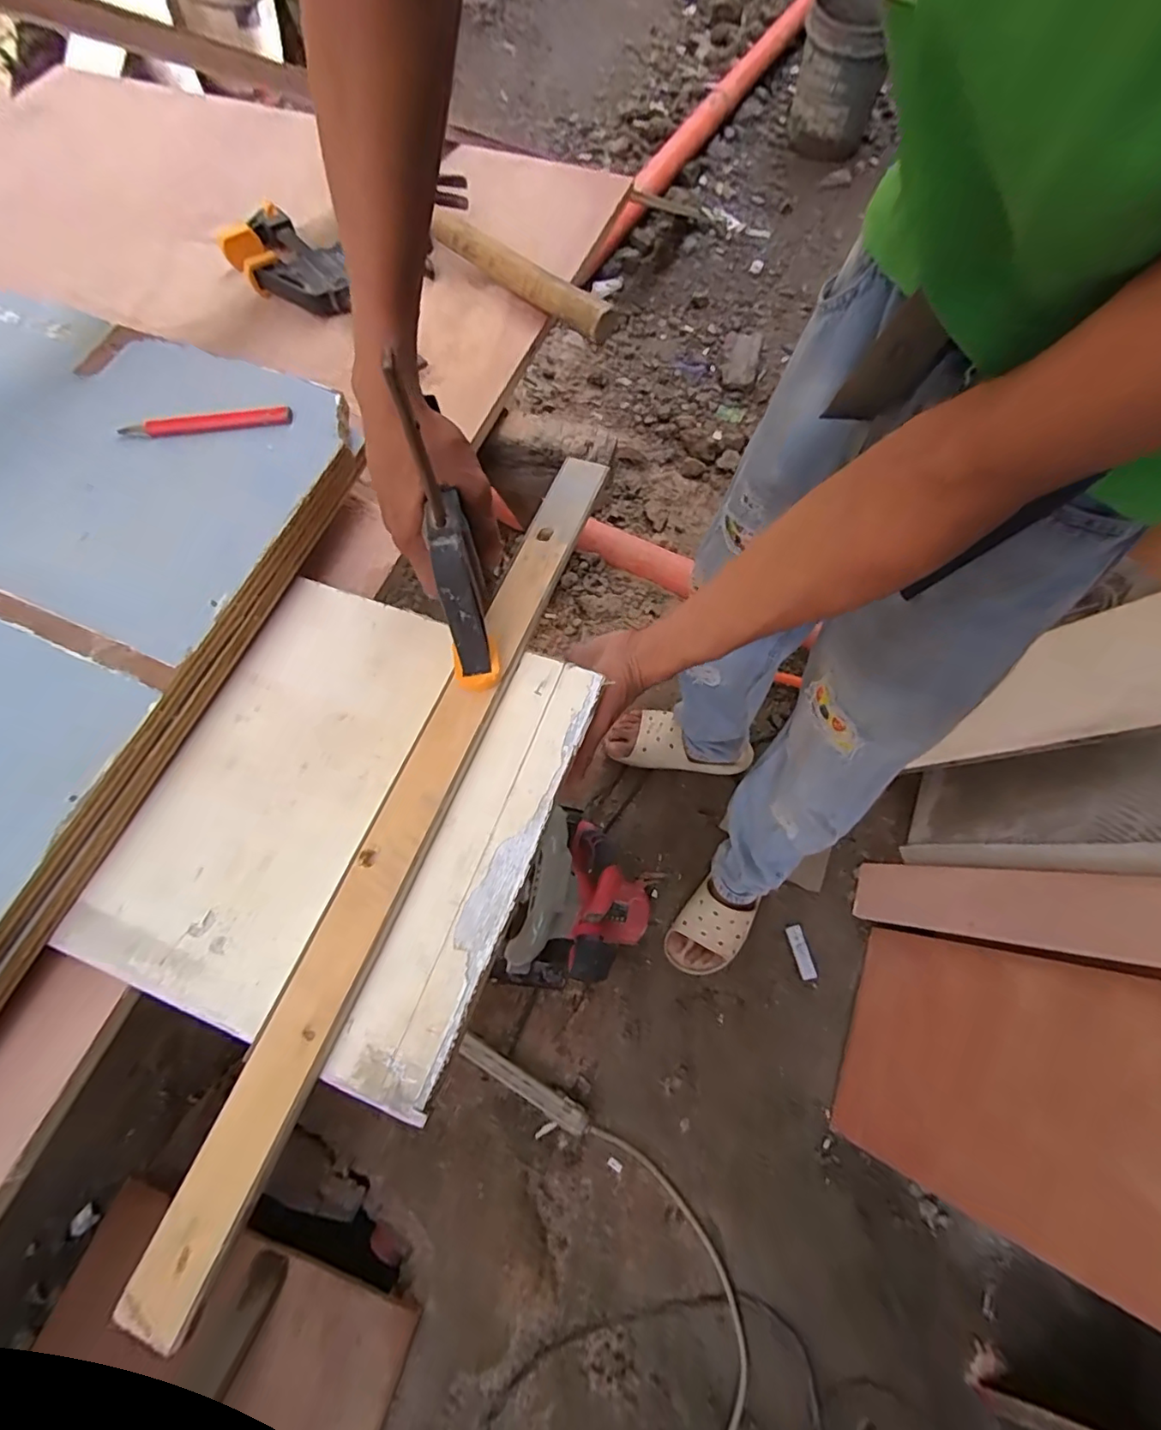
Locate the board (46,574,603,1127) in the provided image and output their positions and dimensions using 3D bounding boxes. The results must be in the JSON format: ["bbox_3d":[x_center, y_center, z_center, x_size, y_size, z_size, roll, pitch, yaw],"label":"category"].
[{"bbox_3d":[-0.161,0.059,0.389,0.264,0.022,0.295,20,69,6],"label":"board"}]

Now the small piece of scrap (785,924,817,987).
[{"bbox_3d":[0.365,0.394,0.921,0.026,0.012,0.095,-7,69,-5],"label":"small piece of scrap"}]

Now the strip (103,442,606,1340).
[{"bbox_3d":[-0.105,0.042,0.382,0.041,0.009,0.591,21,69,6],"label":"strip"}]

